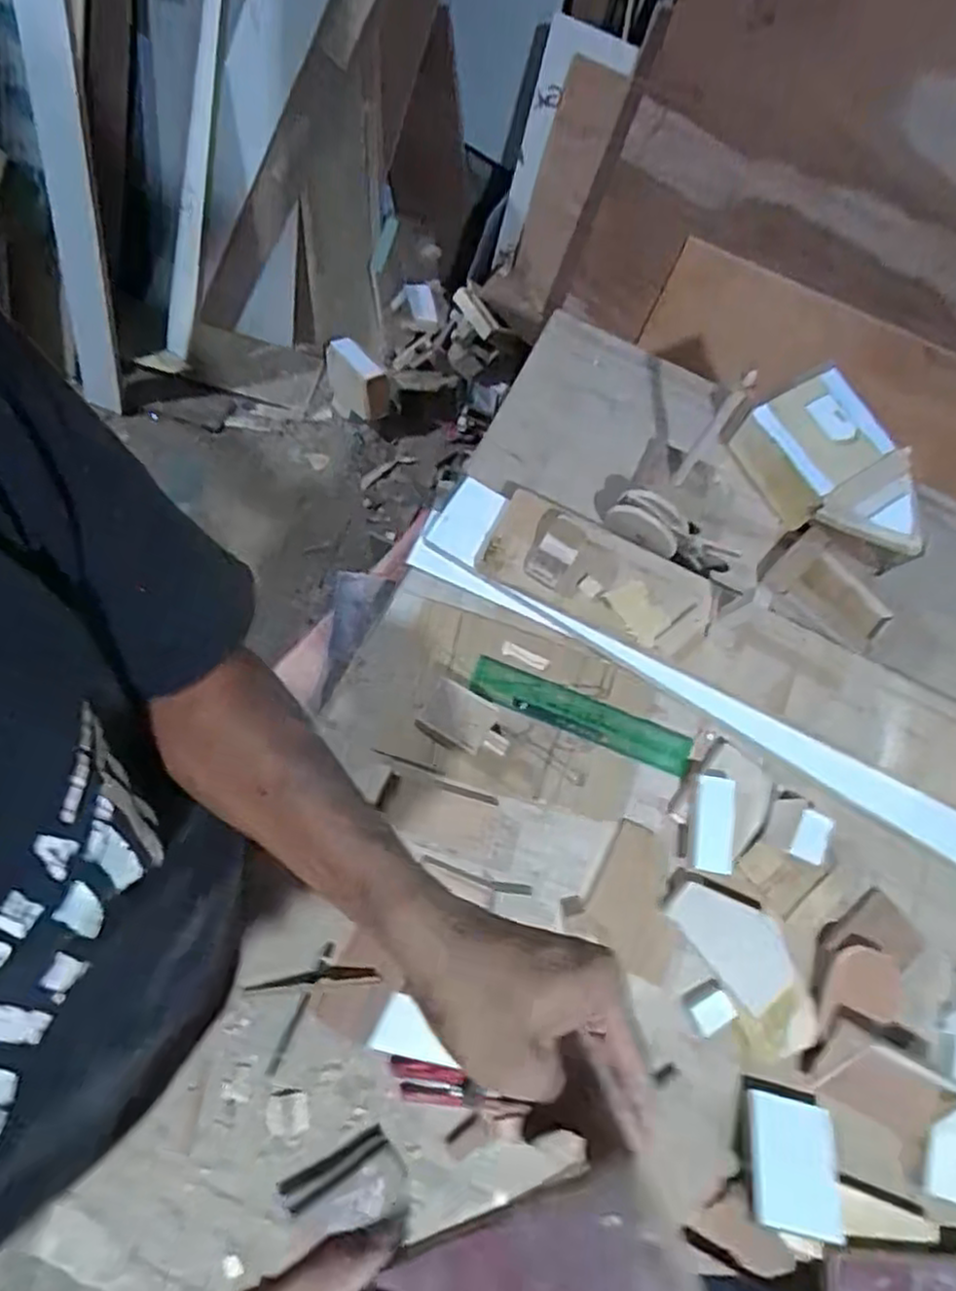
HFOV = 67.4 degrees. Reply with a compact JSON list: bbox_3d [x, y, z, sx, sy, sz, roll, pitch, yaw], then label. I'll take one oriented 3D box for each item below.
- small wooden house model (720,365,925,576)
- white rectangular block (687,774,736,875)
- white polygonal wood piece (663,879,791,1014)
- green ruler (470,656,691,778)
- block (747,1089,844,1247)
[{"bbox_3d":[0.425,-0.193,0.855,0.120,0.099,0.241,-30,78,-16],"label":"small wooden house model"},{"bbox_3d":[0.237,0.181,0.727,0.042,0.013,0.093,6,82,-1],"label":"white rectangular block"},{"bbox_3d":[0.252,0.290,0.713,0.077,0.022,0.126,-33,79,-19],"label":"white polygonal wood piece"},{"bbox_3d":[0.112,0.077,0.777,0.246,0.007,0.046,21,72,-1],"label":"green ruler"},{"bbox_3d":[0.288,0.471,0.650,0.086,0.013,0.102,19,49,-6],"label":"block"}]

